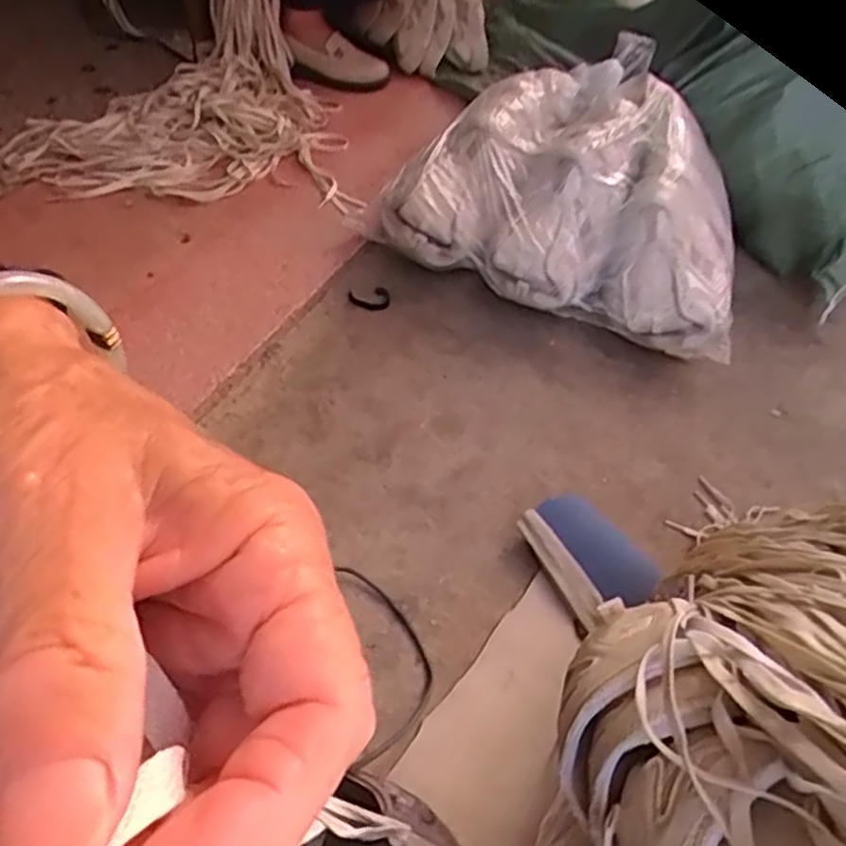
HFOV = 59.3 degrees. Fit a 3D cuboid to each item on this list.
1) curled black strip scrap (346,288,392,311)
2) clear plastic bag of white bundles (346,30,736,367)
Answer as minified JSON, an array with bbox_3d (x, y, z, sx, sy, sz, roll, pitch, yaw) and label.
[{"bbox_3d":[-0.075,-0.167,1.016,0.062,0.008,0.037,-3,69,18],"label":"curled black strip scrap"},{"bbox_3d":[0.243,-0.325,1.040,0.470,0.162,0.435,25,51,16],"label":"clear plastic bag of white bundles"}]

